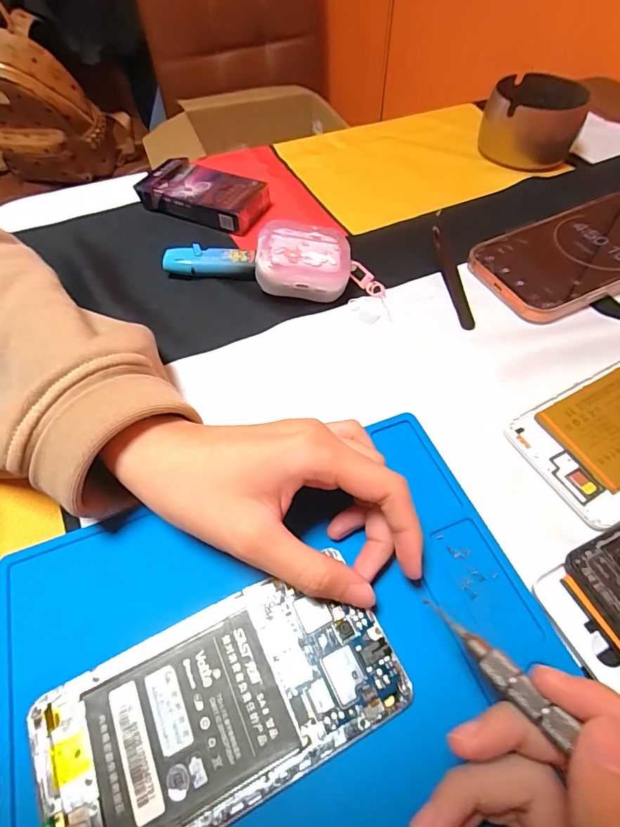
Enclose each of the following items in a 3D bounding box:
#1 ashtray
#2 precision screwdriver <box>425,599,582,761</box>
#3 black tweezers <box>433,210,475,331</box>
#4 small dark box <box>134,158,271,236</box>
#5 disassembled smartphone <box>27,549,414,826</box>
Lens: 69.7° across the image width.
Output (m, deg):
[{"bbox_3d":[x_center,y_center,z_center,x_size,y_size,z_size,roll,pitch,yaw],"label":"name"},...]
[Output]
[{"bbox_3d":[0.204,-0.270,0.412,0.085,0.046,0.086,17,58,12],"label":"ashtray"},{"bbox_3d":[0.074,0.094,0.136,0.009,0.007,0.099,-33,36,-18],"label":"precision screwdriver"},{"bbox_3d":[0.105,-0.114,0.337,0.016,0.014,0.133,-4,56,0],"label":"black tweezers"},{"bbox_3d":[-0.089,-0.184,0.374,0.106,0.025,0.050,22,60,16],"label":"small dark box"},{"bbox_3d":[-0.036,0.117,0.179,0.139,0.006,0.070,-23,59,-13],"label":"disassembled smartphone"}]

